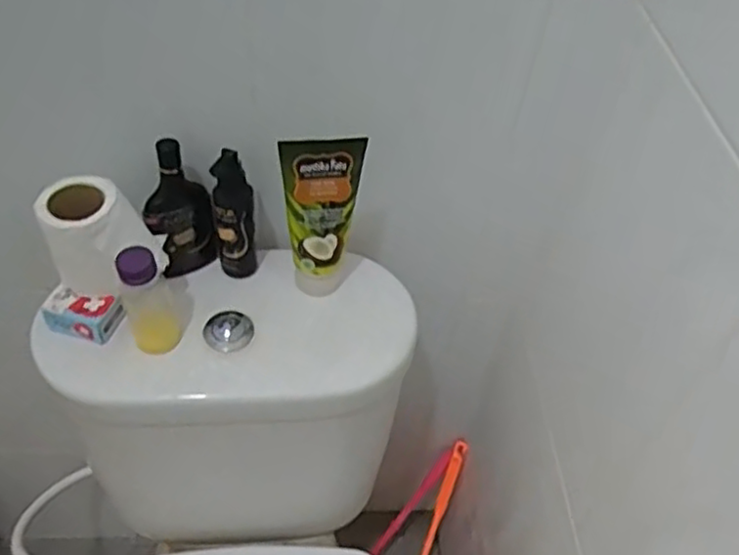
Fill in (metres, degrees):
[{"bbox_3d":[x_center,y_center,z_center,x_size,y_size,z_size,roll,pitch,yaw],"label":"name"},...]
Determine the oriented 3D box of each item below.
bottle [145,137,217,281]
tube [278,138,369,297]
[{"bbox_3d":[-0.189,-0.054,0.685,0.048,0.149,0.077,28,52,18],"label":"bottle"},{"bbox_3d":[-0.047,-0.051,0.660,0.069,0.182,0.042,6,49,-1],"label":"tube"}]

